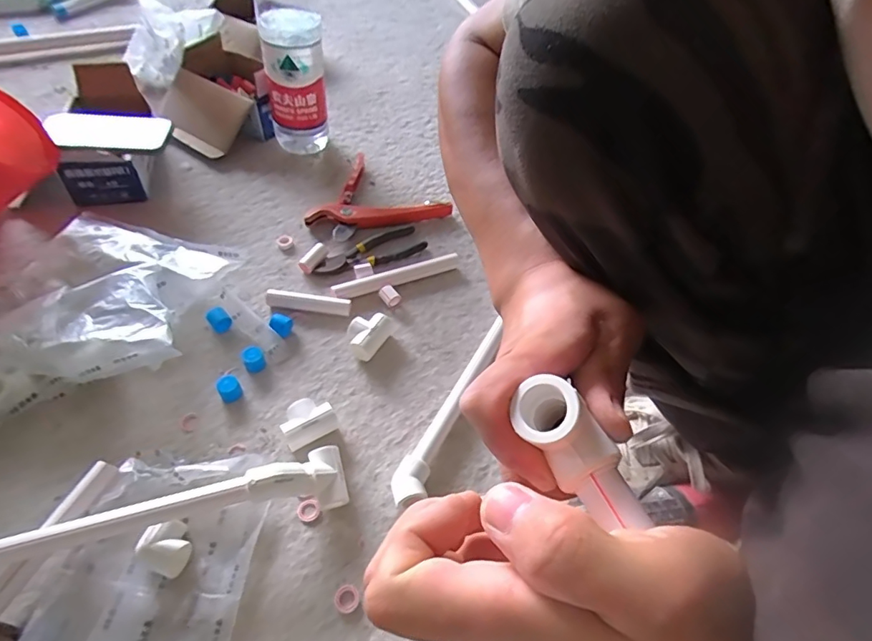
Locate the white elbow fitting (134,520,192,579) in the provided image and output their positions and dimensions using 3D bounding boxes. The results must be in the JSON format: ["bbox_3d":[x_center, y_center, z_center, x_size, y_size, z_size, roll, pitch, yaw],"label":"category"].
[{"bbox_3d":[-0.232,0.195,0.435,0.040,0.027,0.039,1,51,-1],"label":"white elbow fitting"}]

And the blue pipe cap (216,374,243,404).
[{"bbox_3d":[-0.224,0.072,0.545,0.022,0.022,0.021,1,51,-1],"label":"blue pipe cap"}]

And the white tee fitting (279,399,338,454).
[{"bbox_3d":[-0.133,0.105,0.522,0.052,0.029,0.041,-26,57,-22],"label":"white tee fitting"}]

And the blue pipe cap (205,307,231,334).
[{"bbox_3d":[-0.258,0.000,0.601,0.023,0.024,0.024,1,51,-1],"label":"blue pipe cap"}]

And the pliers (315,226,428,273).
[{"bbox_3d":[-0.087,-0.095,0.690,0.152,0.010,0.052,-27,57,-22],"label":"pliers"}]

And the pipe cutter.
[{"bbox_3d":[-0.095,-0.170,0.745,0.191,0.024,0.169,28,55,19],"label":"pipe cutter"}]

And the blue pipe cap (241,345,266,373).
[{"bbox_3d":[-0.206,0.045,0.569,0.023,0.022,0.023,1,51,-1],"label":"blue pipe cap"}]

